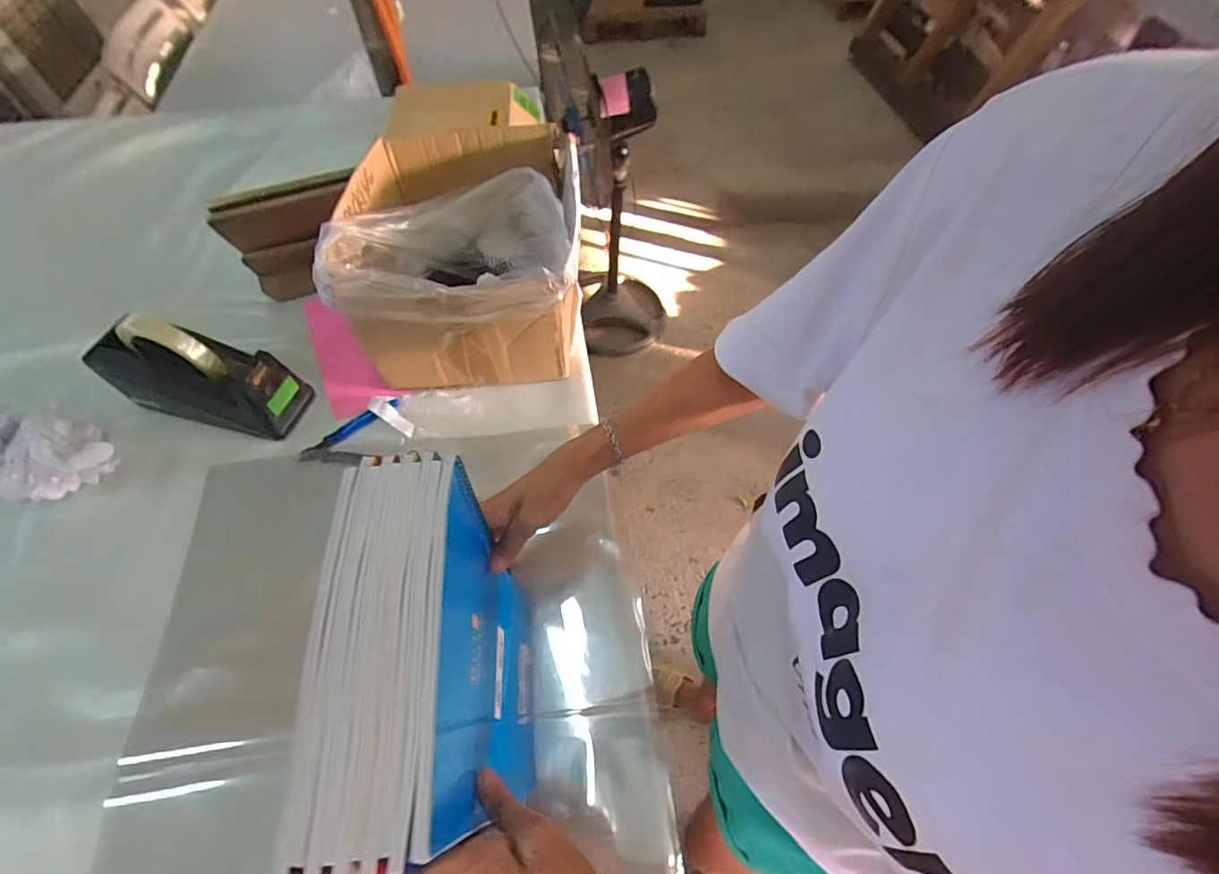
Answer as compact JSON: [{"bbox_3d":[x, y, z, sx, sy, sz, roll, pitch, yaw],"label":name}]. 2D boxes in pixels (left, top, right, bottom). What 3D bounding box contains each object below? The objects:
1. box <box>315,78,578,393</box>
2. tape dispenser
[{"bbox_3d":[-0.184,-0.227,0.663,0.255,0.178,0.317,-7,59,-6],"label":"box"},{"bbox_3d":[-0.467,-0.073,0.587,0.192,0.115,0.075,12,59,6],"label":"tape dispenser"}]

